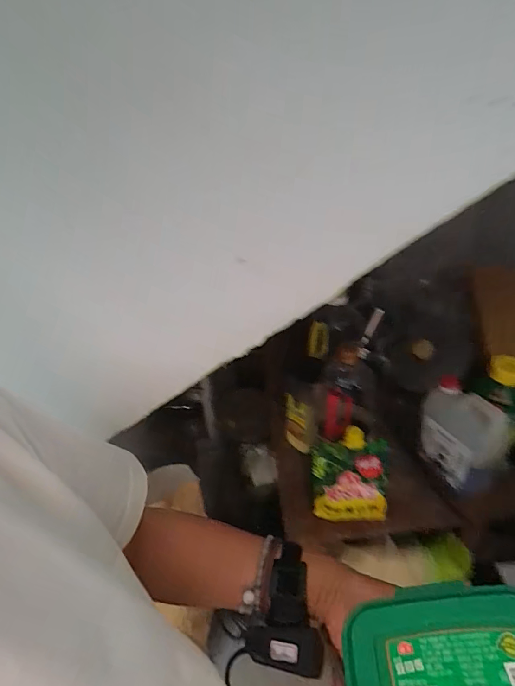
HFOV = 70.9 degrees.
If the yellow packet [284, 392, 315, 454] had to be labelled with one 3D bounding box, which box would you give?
[{"bbox_3d":[0.088,0.173,0.772,0.029,0.128,0.064,-30,40,-30],"label":"yellow packet"}]

